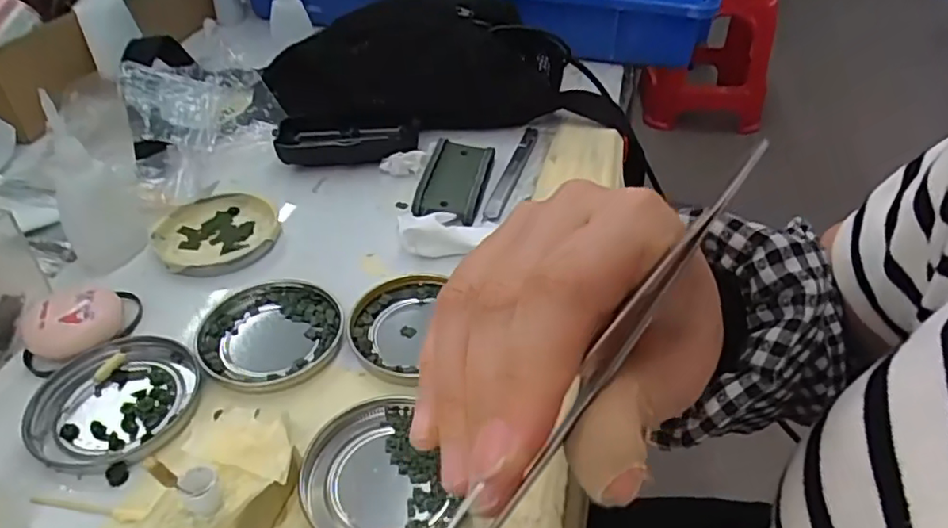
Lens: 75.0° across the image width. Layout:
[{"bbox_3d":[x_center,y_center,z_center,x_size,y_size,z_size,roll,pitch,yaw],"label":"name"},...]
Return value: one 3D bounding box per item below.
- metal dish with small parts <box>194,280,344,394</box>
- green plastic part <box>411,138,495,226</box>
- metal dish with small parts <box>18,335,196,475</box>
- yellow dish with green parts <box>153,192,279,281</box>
[{"bbox_3d":[-0.116,0.039,0.352,0.077,0.010,0.076,-1,39,1],"label":"metal dish with small parts"},{"bbox_3d":[-0.013,-0.062,0.463,0.045,0.023,0.090,6,39,9],"label":"green plastic part"},{"bbox_3d":[-0.183,0.070,0.317,0.079,0.010,0.075,-1,39,1],"label":"metal dish with small parts"},{"bbox_3d":[-0.175,-0.021,0.422,0.077,0.015,0.079,-1,39,1],"label":"yellow dish with green parts"}]

